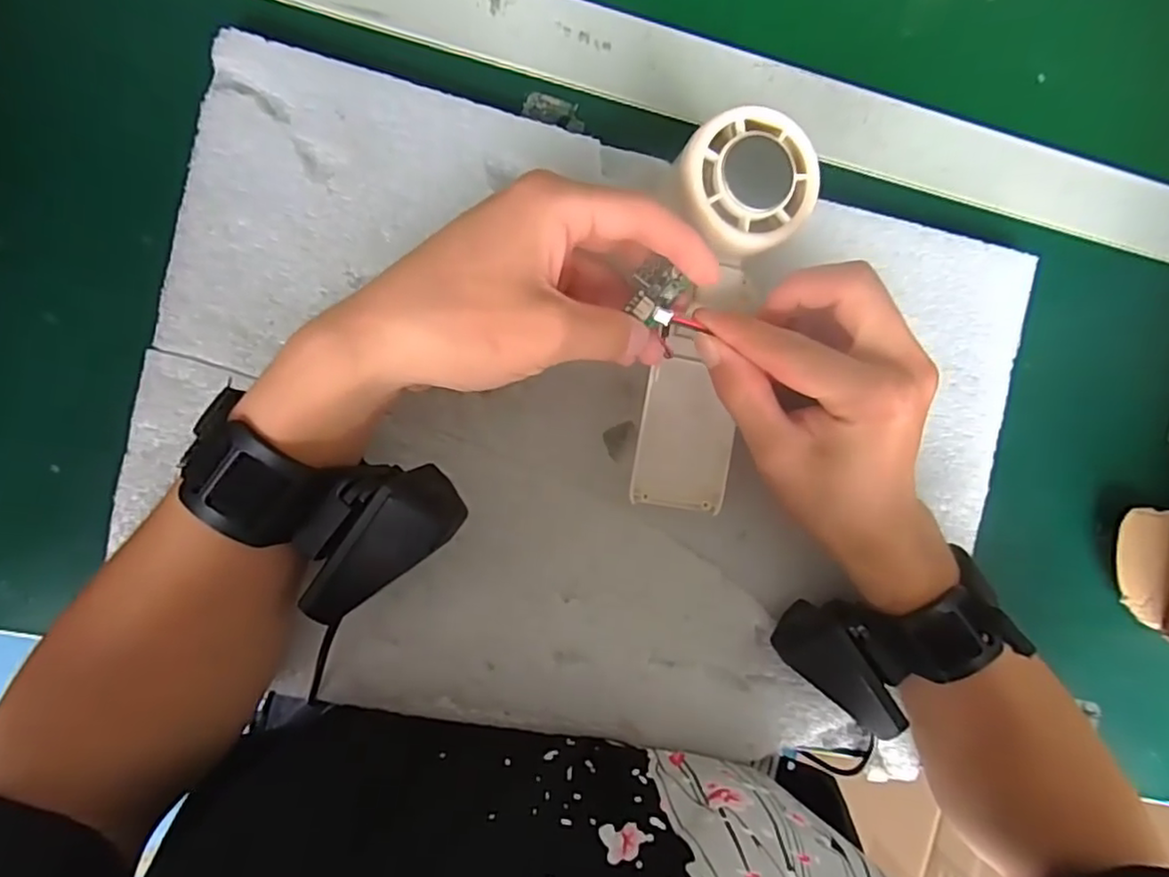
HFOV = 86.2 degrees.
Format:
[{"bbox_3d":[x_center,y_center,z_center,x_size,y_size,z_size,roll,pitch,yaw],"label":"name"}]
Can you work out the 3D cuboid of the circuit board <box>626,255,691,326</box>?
[{"bbox_3d":[0.029,-0.059,0.250,0.021,0.007,0.022,31,87,-7],"label":"circuit board"}]

